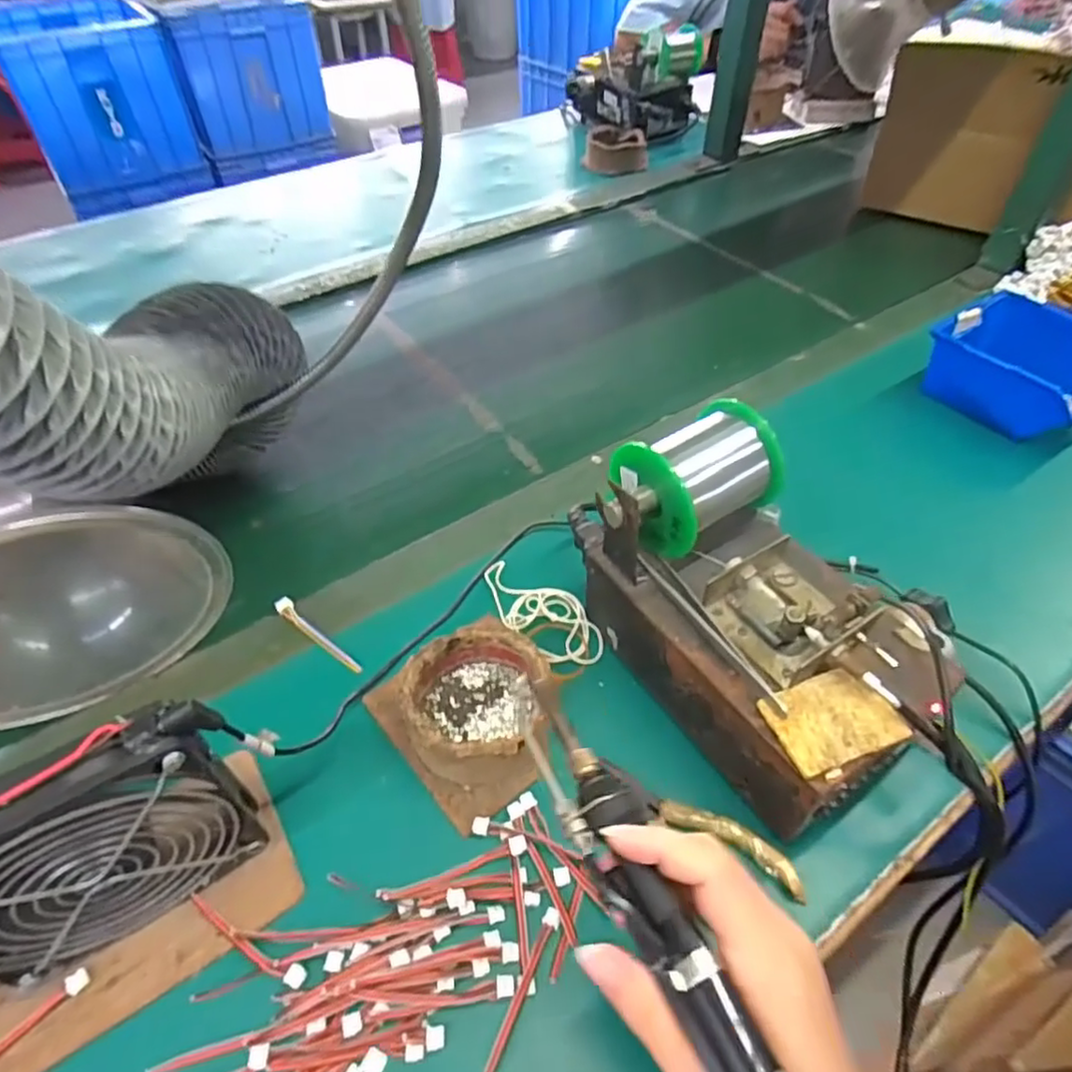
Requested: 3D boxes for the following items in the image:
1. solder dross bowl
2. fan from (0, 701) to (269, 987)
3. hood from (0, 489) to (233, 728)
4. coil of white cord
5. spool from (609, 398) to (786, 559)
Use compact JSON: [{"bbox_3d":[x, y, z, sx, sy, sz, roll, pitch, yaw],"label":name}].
[{"bbox_3d":[-0.032,0.098,0.383,0.081,0.042,0.086,0,48,0],"label":"solder dross bowl"},{"bbox_3d":[-0.188,0.139,0.292,0.124,0.125,0.031,-24,52,-20],"label":"fan"},{"bbox_3d":[-0.278,0.028,0.382,0.167,0.145,0.109,-29,54,-23],"label":"hood"},{"bbox_3d":[0.003,0.051,0.454,0.049,0.008,0.103,-35,56,-27],"label":"coil of white cord"},{"bbox_3d":[0.095,-0.034,0.383,0.079,0.054,0.068,-24,52,-19],"label":"spool"}]

